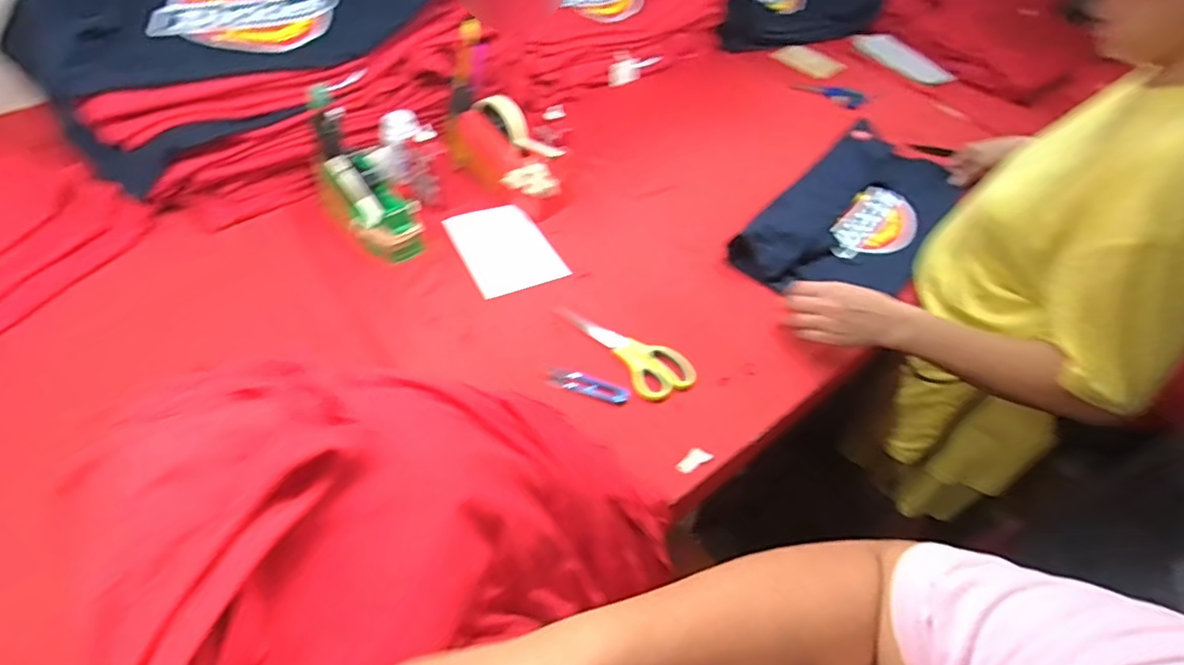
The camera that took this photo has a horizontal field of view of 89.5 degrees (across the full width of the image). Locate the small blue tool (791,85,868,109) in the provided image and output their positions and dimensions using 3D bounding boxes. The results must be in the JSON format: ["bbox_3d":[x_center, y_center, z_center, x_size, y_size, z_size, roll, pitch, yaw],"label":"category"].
[{"bbox_3d":[0.476,-0.483,1.193,0.137,0.029,0.049,22,48,14],"label":"small blue tool"}]

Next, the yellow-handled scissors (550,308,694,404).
[{"bbox_3d":[0.038,0.014,0.721,0.181,0.007,0.071,37,53,26],"label":"yellow-handled scissors"}]

